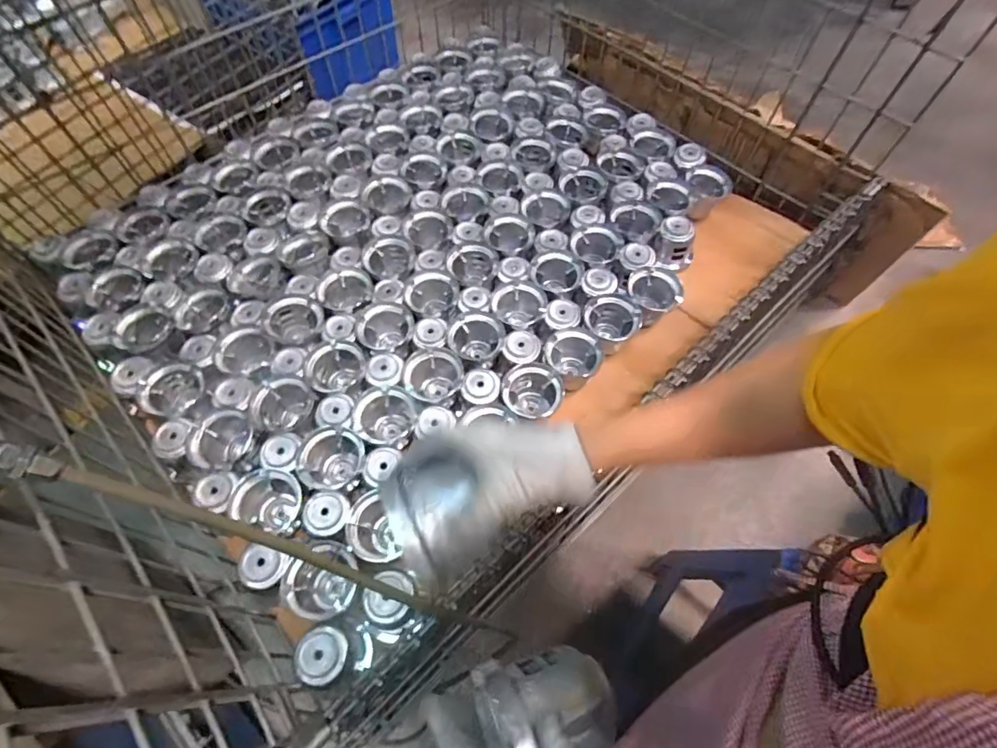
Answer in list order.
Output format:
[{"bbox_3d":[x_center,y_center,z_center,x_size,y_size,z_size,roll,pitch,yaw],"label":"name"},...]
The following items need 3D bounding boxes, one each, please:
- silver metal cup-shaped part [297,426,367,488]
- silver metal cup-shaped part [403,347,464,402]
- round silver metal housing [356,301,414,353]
[{"bbox_3d":[-0.240,0.132,0.731,0.095,0.069,0.089,0,61,0],"label":"silver metal cup-shaped part"},{"bbox_3d":[-0.102,0.015,0.800,0.094,0.076,0.086,0,61,0],"label":"silver metal cup-shaped part"},{"bbox_3d":[-0.190,-0.070,0.835,0.092,0.066,0.087,0,61,0],"label":"round silver metal housing"}]

